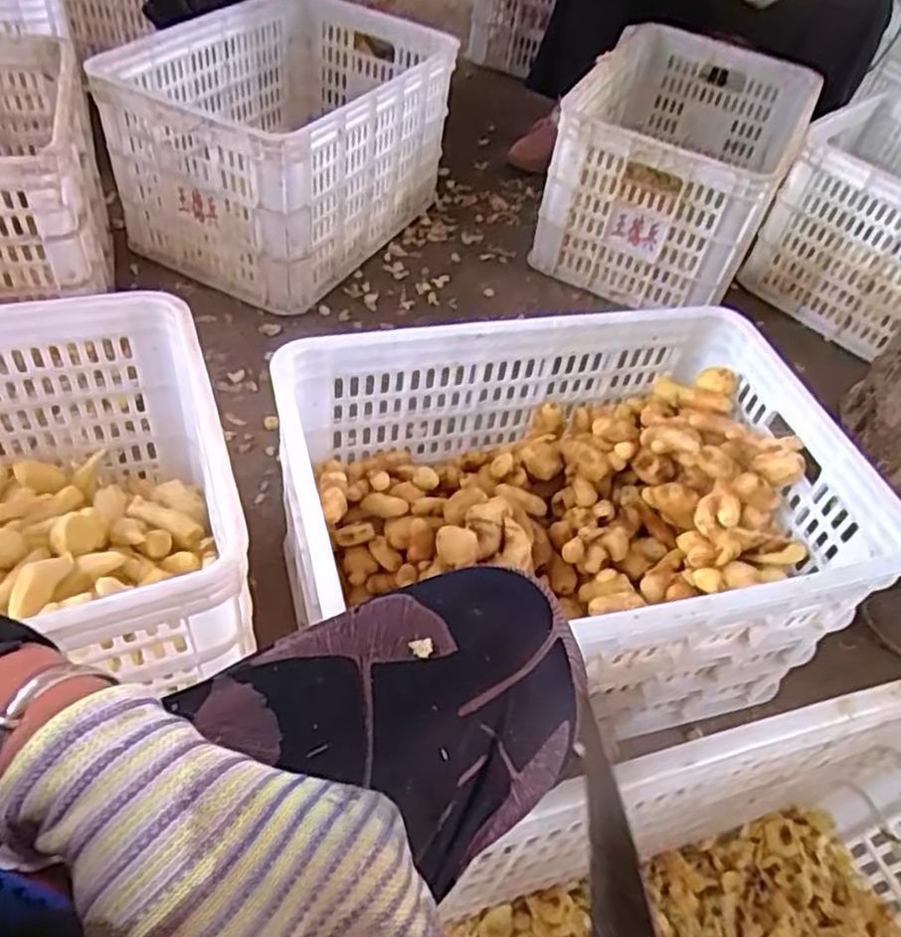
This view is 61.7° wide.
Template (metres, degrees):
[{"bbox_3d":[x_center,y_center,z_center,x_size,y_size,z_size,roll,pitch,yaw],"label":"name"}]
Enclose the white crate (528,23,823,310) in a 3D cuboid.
[{"bbox_3d":[0.413,-0.565,1.392,0.347,0.266,0.557,22,49,11],"label":"white crate"}]

